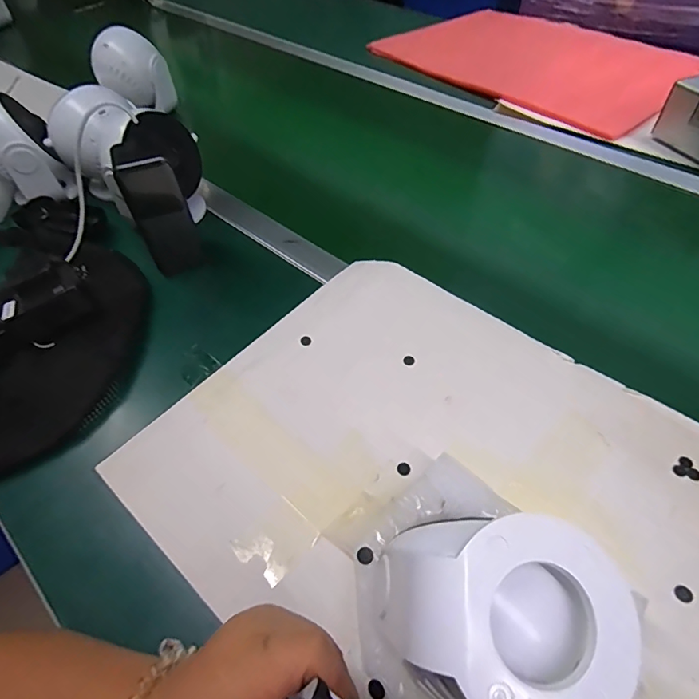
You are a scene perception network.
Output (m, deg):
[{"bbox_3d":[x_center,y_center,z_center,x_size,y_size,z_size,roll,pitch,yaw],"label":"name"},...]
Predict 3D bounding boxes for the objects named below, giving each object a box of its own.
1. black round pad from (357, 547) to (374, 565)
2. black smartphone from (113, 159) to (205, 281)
[{"bbox_3d":[0.010,0.130,0.283,0.010,0.004,0.010,-1,50,1],"label":"black round pad"},{"bbox_3d":[-0.189,-0.133,0.462,0.057,0.125,0.015,-29,56,-20],"label":"black smartphone"}]

